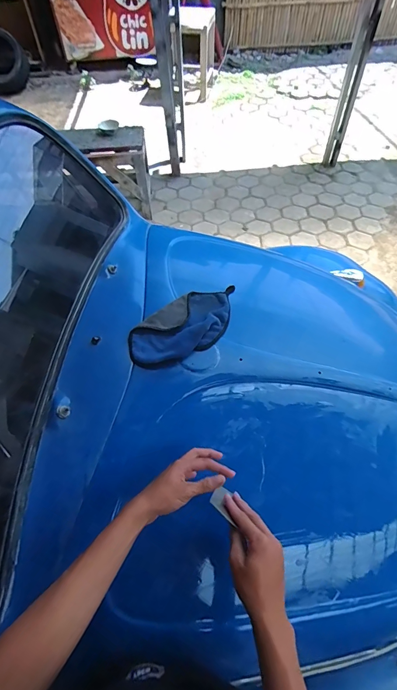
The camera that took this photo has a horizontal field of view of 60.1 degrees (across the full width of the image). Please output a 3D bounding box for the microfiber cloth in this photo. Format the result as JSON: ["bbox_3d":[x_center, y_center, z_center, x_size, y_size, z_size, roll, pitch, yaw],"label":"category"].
[{"bbox_3d":[-0.013,-0.055,0.811,0.148,0.055,0.332,38,64,25],"label":"microfiber cloth"}]

